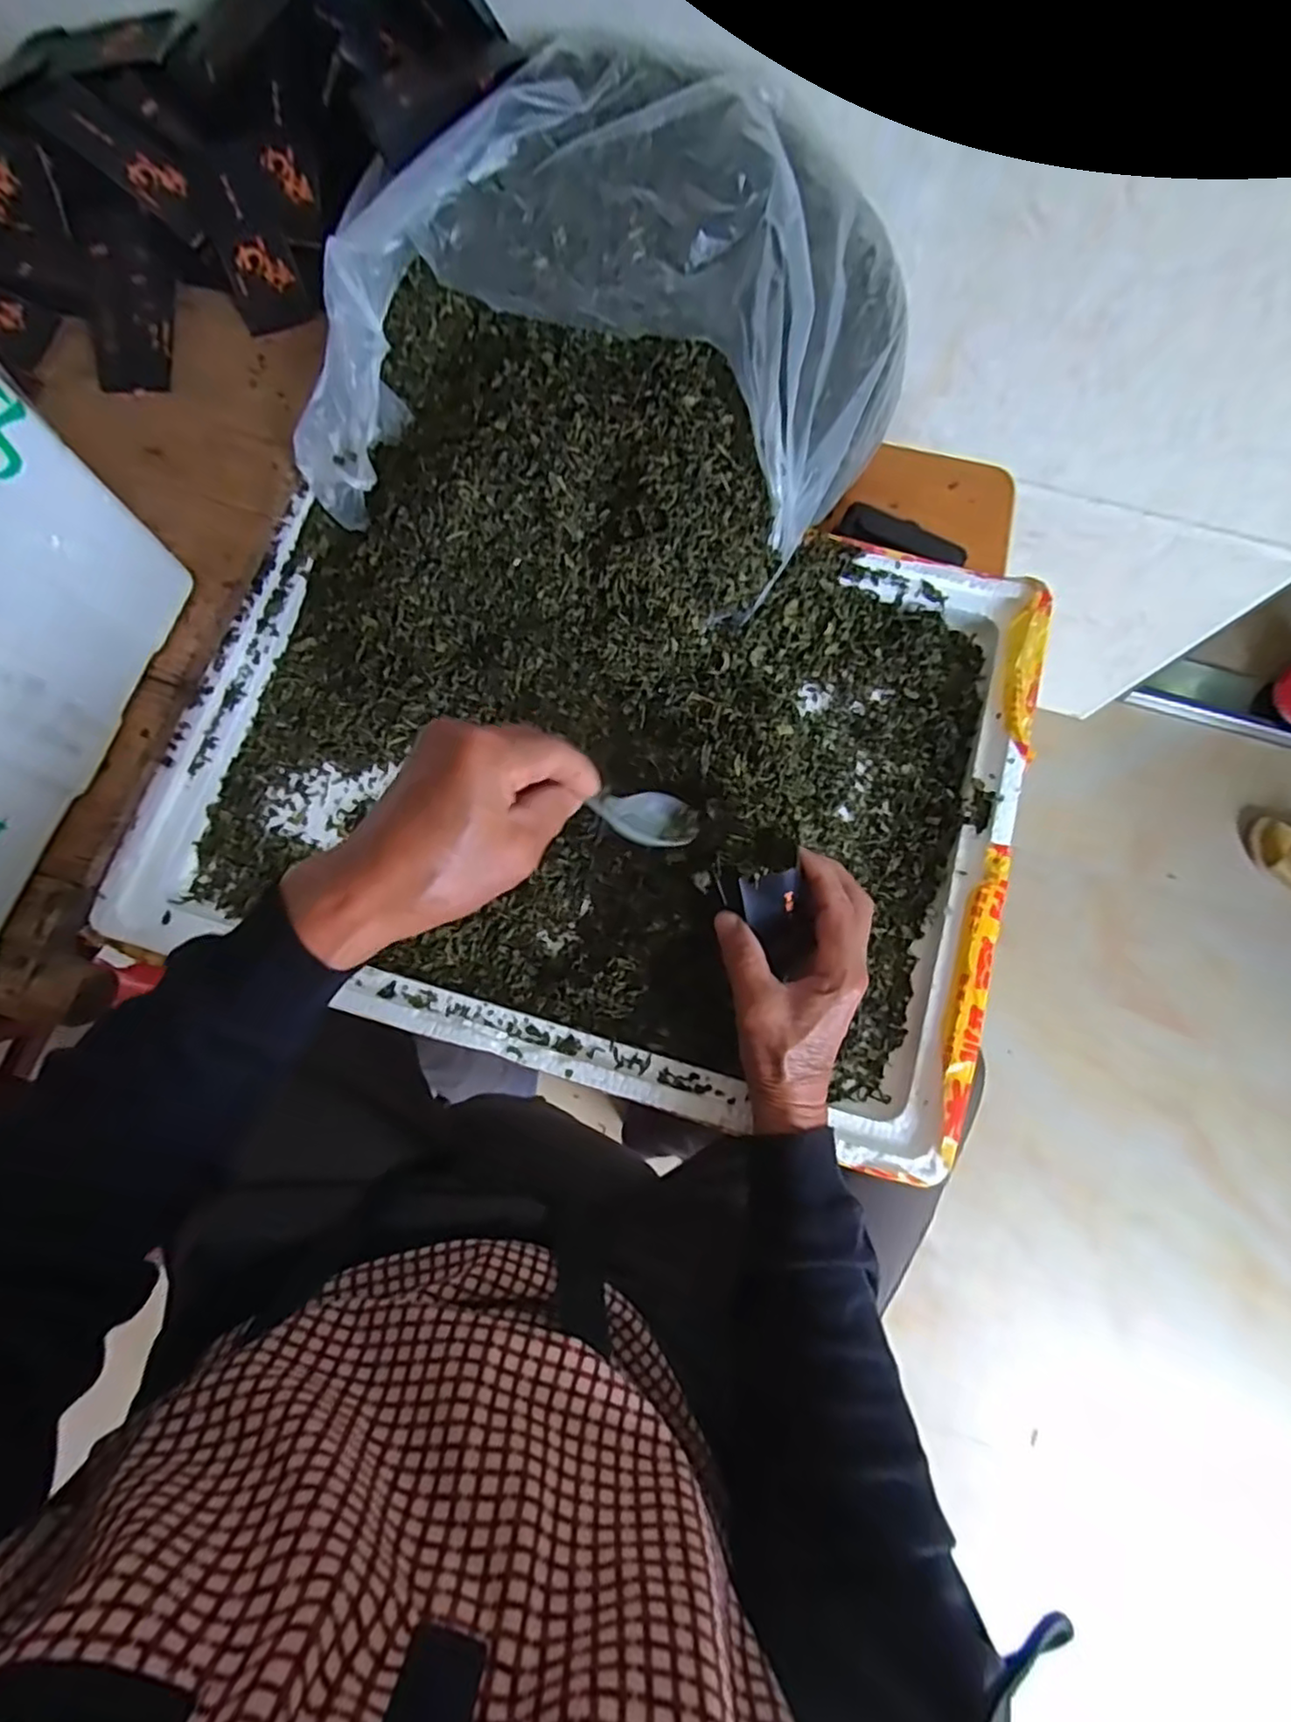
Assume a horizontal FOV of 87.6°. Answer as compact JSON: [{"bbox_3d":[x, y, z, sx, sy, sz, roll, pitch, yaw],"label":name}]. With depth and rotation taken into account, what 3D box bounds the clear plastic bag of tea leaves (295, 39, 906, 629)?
[{"bbox_3d":[-0.023,-0.371,0.493,0.385,0.133,0.334,17,78,3],"label":"clear plastic bag of tea leaves"}]

